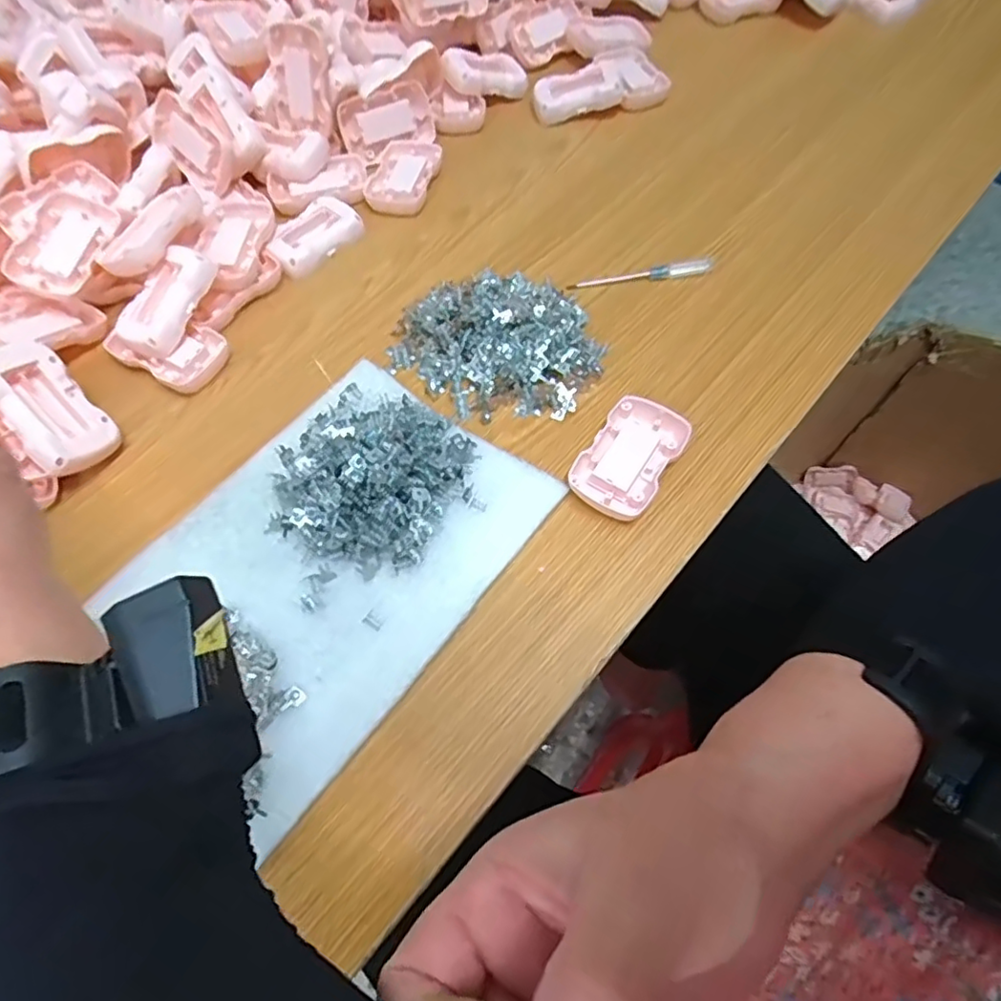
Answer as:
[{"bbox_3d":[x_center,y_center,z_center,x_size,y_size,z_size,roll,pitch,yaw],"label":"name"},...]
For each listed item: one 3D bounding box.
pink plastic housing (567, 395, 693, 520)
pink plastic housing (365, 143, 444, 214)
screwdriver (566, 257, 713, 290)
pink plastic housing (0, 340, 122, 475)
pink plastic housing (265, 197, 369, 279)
[{"bbox_3d":[0.085,-0.028,0.402,0.053,0.016,0.087,29,67,17],"label":"pink plastic housing"},{"bbox_3d":[-0.089,-0.297,0.557,0.057,0.018,0.088,10,62,8],"label":"pink plastic housing"},{"bbox_3d":[0.113,-0.184,0.489,0.115,0.010,0.012,-6,62,-1],"label":"screwdriver"},{"bbox_3d":[-0.292,-0.060,0.393,0.083,0.015,0.049,56,41,-15],"label":"pink plastic housing"},{"bbox_3d":[-0.158,-0.224,0.516,0.046,0.023,0.080,32,67,18],"label":"pink plastic housing"}]

